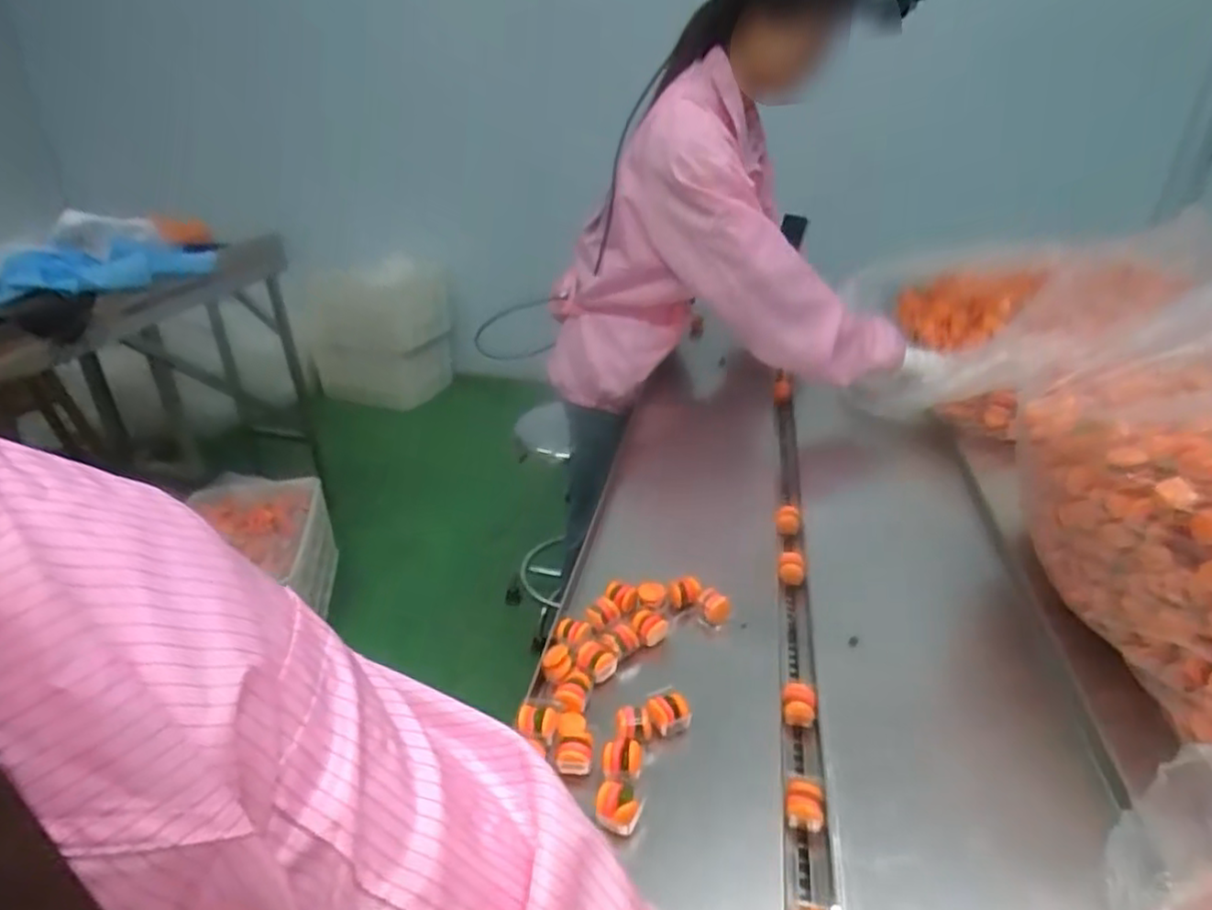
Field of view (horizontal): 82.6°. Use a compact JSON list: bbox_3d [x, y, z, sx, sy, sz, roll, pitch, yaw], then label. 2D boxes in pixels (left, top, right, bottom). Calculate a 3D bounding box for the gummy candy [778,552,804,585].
[{"bbox_3d":[0.217,0.132,0.807,0.028,0.032,0.022,3,30,9],"label":"gummy candy"}]

